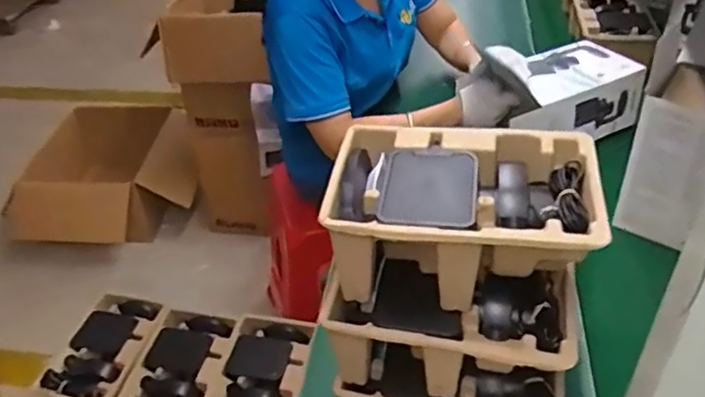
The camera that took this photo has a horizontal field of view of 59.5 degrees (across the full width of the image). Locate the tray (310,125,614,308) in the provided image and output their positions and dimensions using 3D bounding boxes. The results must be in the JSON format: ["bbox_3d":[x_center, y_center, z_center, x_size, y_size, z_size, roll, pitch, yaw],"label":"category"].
[{"bbox_3d":[0.098,0.019,0.560,0.225,0.105,0.144,2,39,9],"label":"tray"}]

